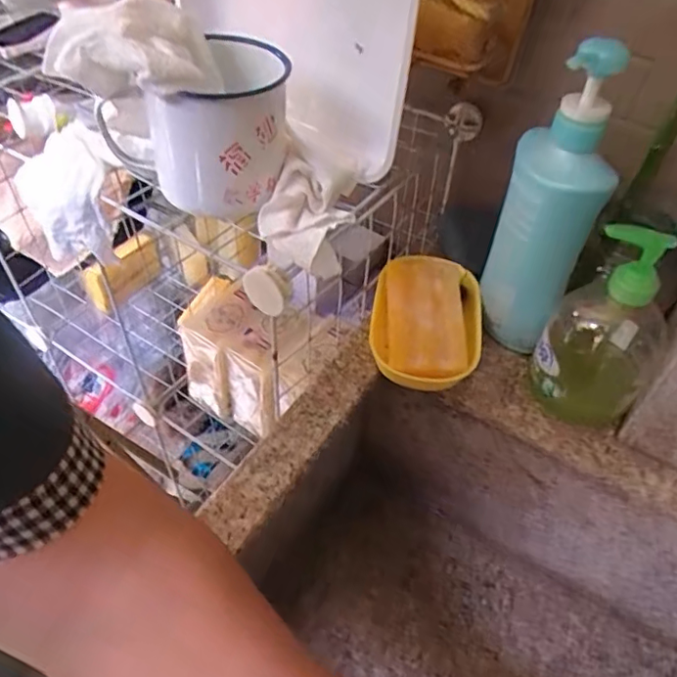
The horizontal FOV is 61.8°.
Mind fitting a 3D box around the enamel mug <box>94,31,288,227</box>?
[{"bbox_3d":[-0.099,-0.163,0.435,0.127,0.097,0.102,21,49,16],"label":"enamel mug"}]

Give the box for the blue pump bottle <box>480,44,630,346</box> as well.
[{"bbox_3d":[0.163,-0.095,0.449,0.066,0.244,0.081,16,48,12],"label":"blue pump bottle"}]

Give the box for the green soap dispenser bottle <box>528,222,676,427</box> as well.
[{"bbox_3d":[0.215,-0.013,0.441,0.083,0.163,0.091,28,52,22],"label":"green soap dispenser bottle"}]

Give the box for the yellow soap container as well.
[{"bbox_3d":[0.079,-0.016,0.516,0.095,0.049,0.145,10,47,6],"label":"yellow soap container"}]

